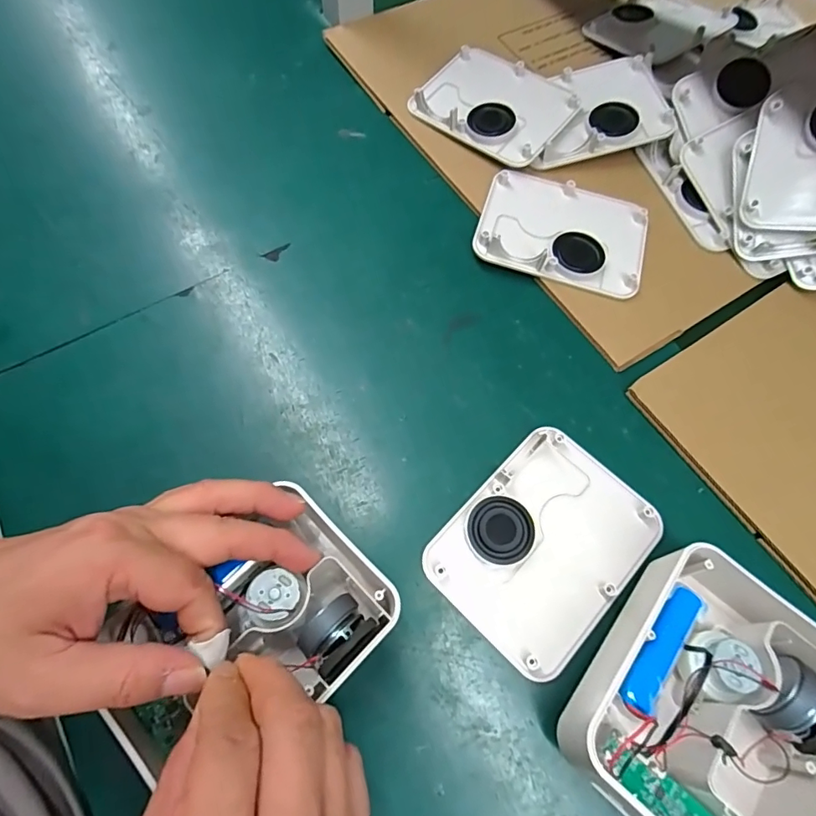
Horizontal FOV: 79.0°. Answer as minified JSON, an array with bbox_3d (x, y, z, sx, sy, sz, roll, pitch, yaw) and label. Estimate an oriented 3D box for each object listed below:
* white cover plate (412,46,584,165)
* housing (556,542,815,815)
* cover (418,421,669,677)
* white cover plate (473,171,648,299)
[{"bbox_3d":[0.073,-0.262,0.430,0.125,0.021,0.092,36,72,13],"label":"white cover plate"},{"bbox_3d":[0.148,0.145,0.243,0.105,0.056,0.134,35,71,13],"label":"housing"},{"bbox_3d":[0.081,0.080,0.295,0.096,0.011,0.124,42,73,15],"label":"cover"},{"bbox_3d":[0.120,-0.138,0.384,0.124,0.018,0.095,15,68,6],"label":"white cover plate"}]

